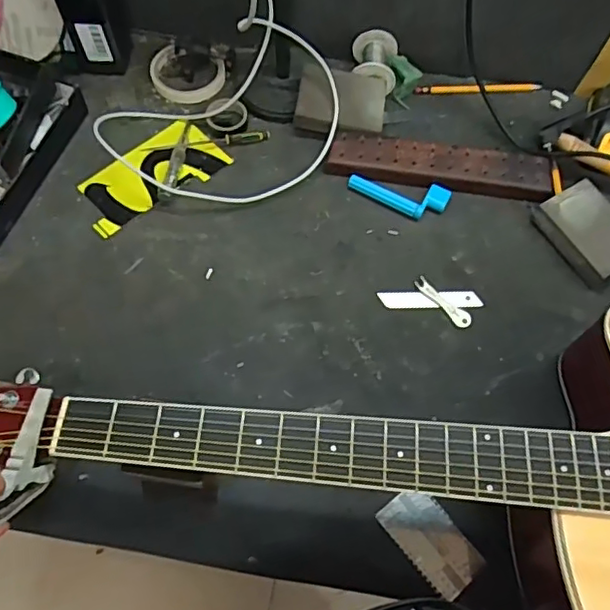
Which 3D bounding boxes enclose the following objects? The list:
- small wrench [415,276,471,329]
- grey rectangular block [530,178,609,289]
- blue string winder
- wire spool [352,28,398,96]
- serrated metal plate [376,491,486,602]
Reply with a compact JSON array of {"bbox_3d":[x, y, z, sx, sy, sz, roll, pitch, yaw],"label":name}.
[{"bbox_3d":[0.141,-0.003,0.600,0.017,0.004,0.068,-41,72,-18],"label":"small wrench"},{"bbox_3d":[0.300,-0.077,0.620,0.072,0.034,0.102,-28,68,-14],"label":"grey rectangular block"},{"bbox_3d":[0.103,-0.117,0.648,0.111,0.013,0.040,6,64,2],"label":"blue string winder"},{"bbox_3d":[0.082,-0.285,0.703,0.053,0.047,0.071,7,64,2],"label":"wire spool"},{"bbox_3d":[0.109,0.201,0.504,0.049,0.004,0.088,-36,72,-16],"label":"serrated metal plate"}]

